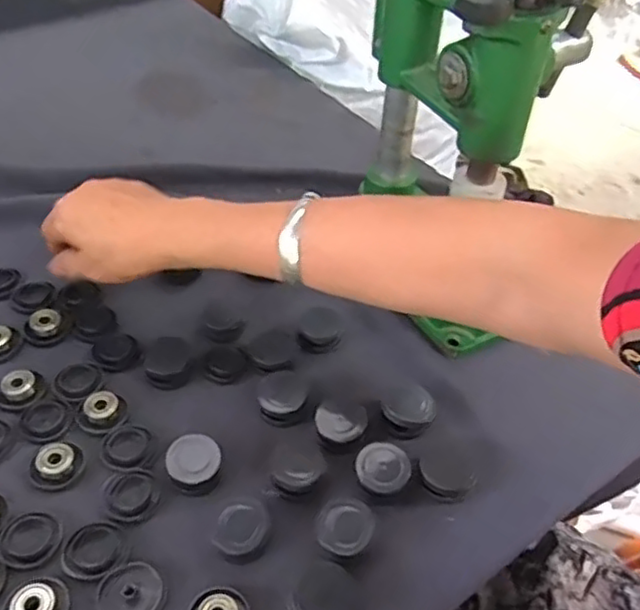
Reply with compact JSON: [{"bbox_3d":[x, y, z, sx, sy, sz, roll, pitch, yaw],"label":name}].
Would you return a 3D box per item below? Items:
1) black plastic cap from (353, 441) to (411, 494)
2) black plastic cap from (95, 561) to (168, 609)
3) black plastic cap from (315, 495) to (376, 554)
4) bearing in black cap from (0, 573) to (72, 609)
[{"bbox_3d":[0.039,0.100,0.414,0.033,0.008,0.032,2,45,-2],"label":"black plastic cap"},{"bbox_3d":[-0.102,0.154,0.361,0.036,0.004,0.032,-10,47,-14],"label":"black plastic cap"},{"bbox_3d":[0.014,0.128,0.384,0.031,0.018,0.031,2,45,-2],"label":"black plastic cap"},{"bbox_3d":[-0.151,0.159,0.353,0.034,0.009,0.033,-21,50,-23],"label":"bearing in black cap"}]

